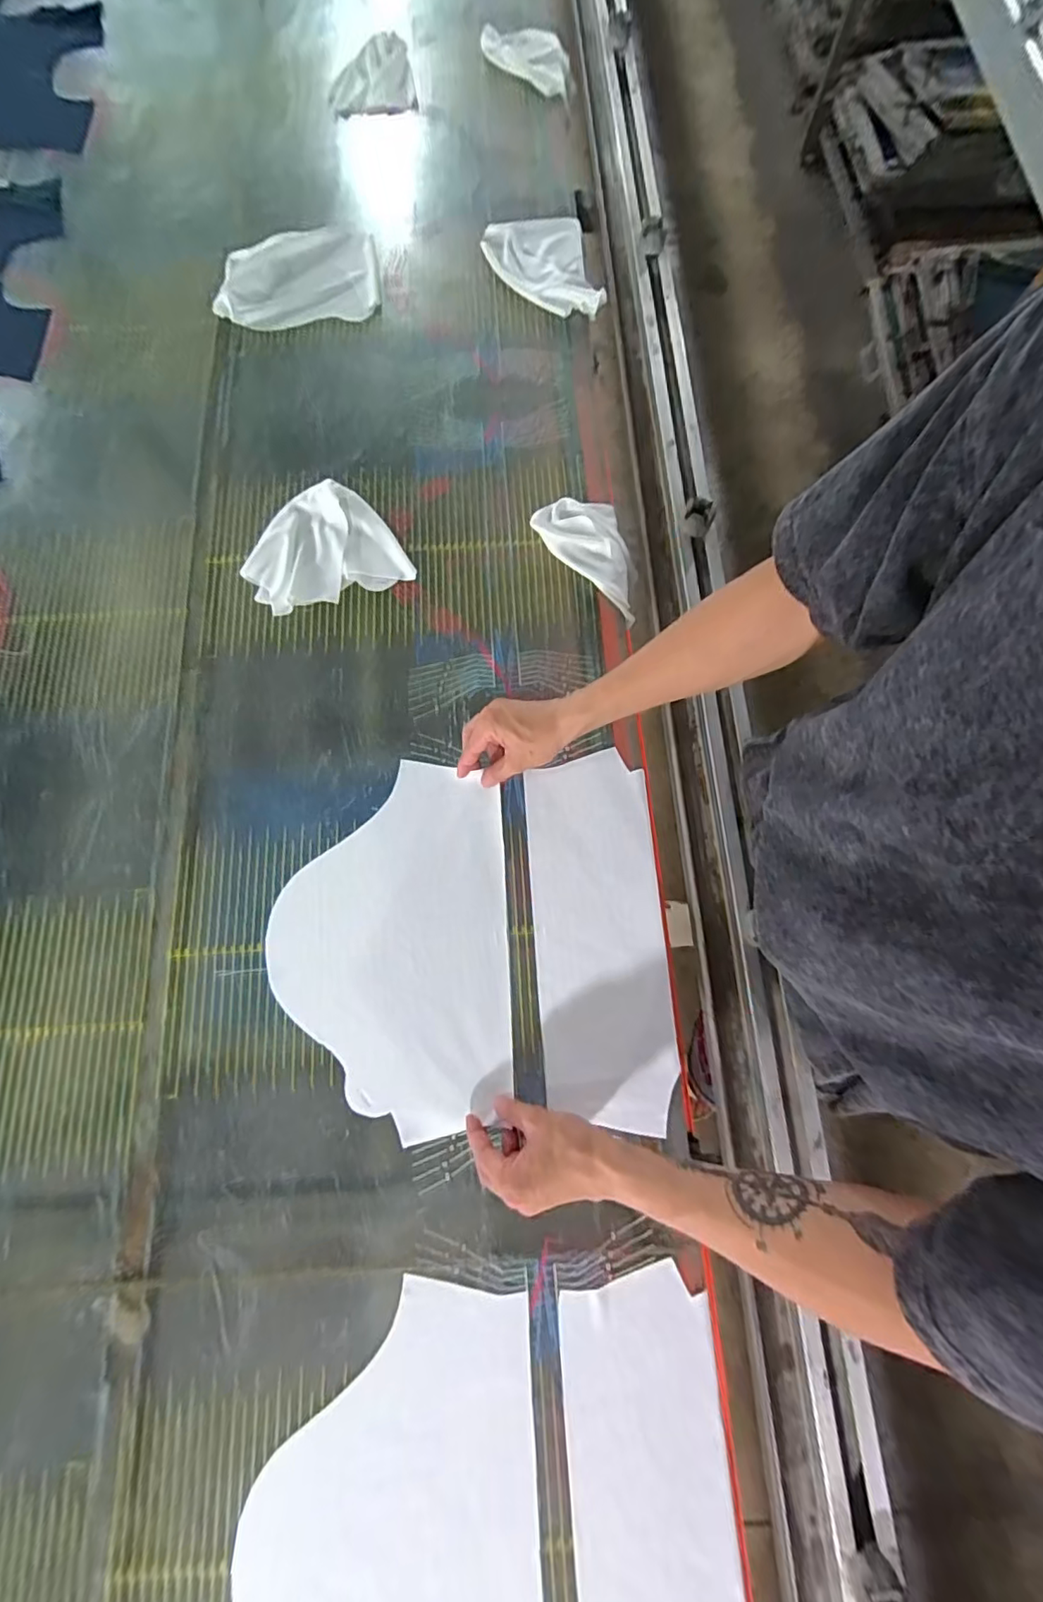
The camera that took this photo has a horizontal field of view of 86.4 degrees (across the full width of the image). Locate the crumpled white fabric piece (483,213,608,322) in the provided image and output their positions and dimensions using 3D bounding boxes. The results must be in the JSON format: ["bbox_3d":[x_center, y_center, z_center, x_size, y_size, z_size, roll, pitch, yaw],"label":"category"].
[{"bbox_3d":[0.030,-0.824,0.851,0.156,0.032,0.212,-10,76,-1],"label":"crumpled white fabric piece"}]

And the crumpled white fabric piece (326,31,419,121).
[{"bbox_3d":[-0.265,-1.261,0.962,0.150,0.042,0.170,-12,75,-3],"label":"crumpled white fabric piece"}]

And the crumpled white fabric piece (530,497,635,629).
[{"bbox_3d":[0.104,-0.323,0.709,0.102,0.029,0.180,-37,78,-7],"label":"crumpled white fabric piece"}]

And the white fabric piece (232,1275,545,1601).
[{"bbox_3d":[-0.111,0.648,0.474,0.254,0.008,0.389,-4,76,1],"label":"white fabric piece"}]

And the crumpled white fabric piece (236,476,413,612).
[{"bbox_3d":[-0.259,-0.321,0.709,0.188,0.028,0.160,-27,77,-5],"label":"crumpled white fabric piece"}]

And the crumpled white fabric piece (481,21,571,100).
[{"bbox_3d":[0.007,-1.309,0.979,0.153,0.027,0.132,5,75,2],"label":"crumpled white fabric piece"}]

